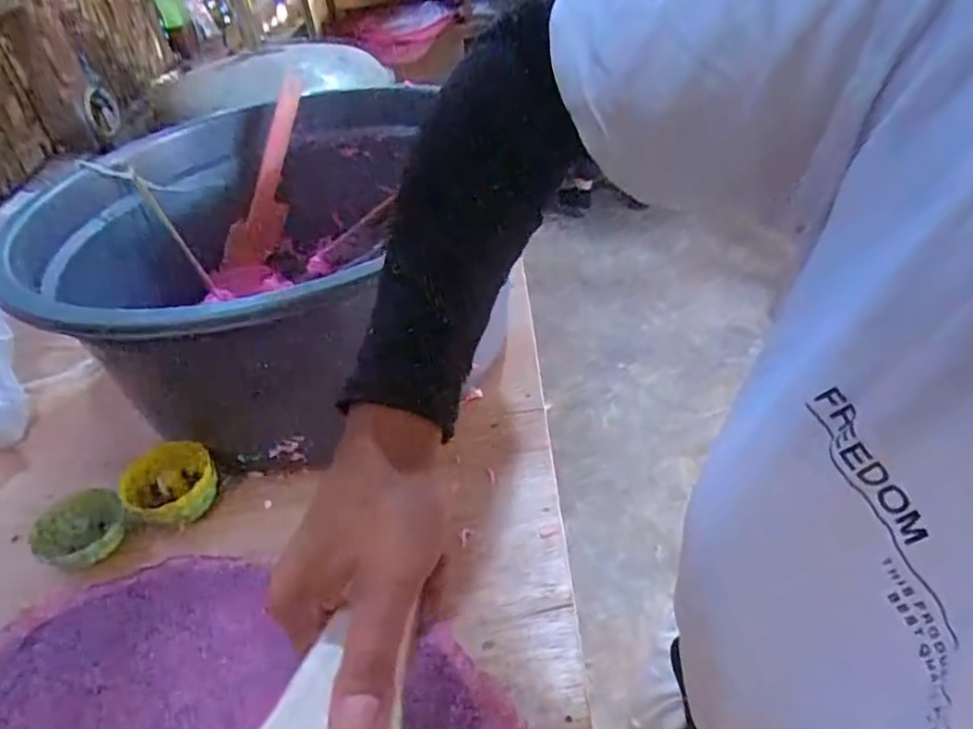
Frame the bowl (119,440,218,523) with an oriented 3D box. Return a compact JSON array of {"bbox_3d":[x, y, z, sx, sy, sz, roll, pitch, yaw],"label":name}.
[{"bbox_3d":[-0.226,0.088,0.476,0.060,0.038,0.067,-29,43,-26],"label":"bowl"}]

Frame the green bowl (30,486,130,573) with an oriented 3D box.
[{"bbox_3d":[-0.281,0.116,0.460,0.057,0.021,0.064,-30,43,-27],"label":"green bowl"}]

